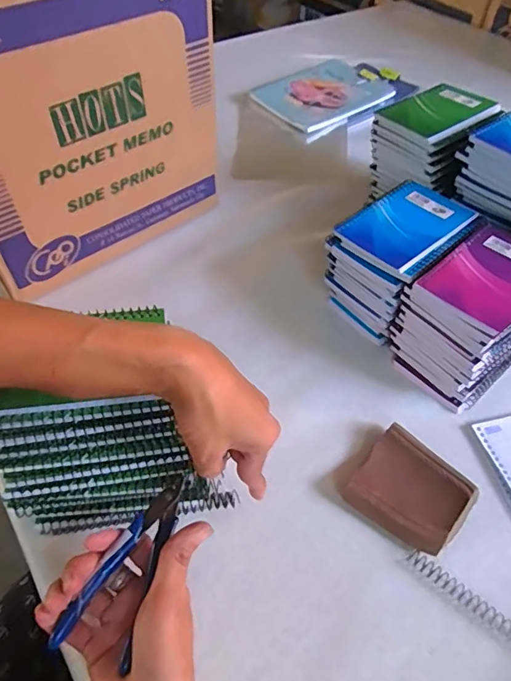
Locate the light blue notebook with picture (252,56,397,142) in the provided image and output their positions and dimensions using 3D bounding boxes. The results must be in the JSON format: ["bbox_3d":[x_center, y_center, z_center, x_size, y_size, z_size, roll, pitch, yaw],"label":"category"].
[{"bbox_3d":[0.121,-0.441,0.868,0.226,0.014,0.173,-34,64,-23],"label":"light blue notebook with picture"}]

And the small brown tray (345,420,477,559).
[{"bbox_3d":[0.133,0.129,0.414,0.088,0.022,0.084,31,56,23],"label":"small brown tray"}]

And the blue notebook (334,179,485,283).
[{"bbox_3d":[0.155,-0.113,0.485,0.136,0.010,0.096,-35,60,-27],"label":"blue notebook"}]

